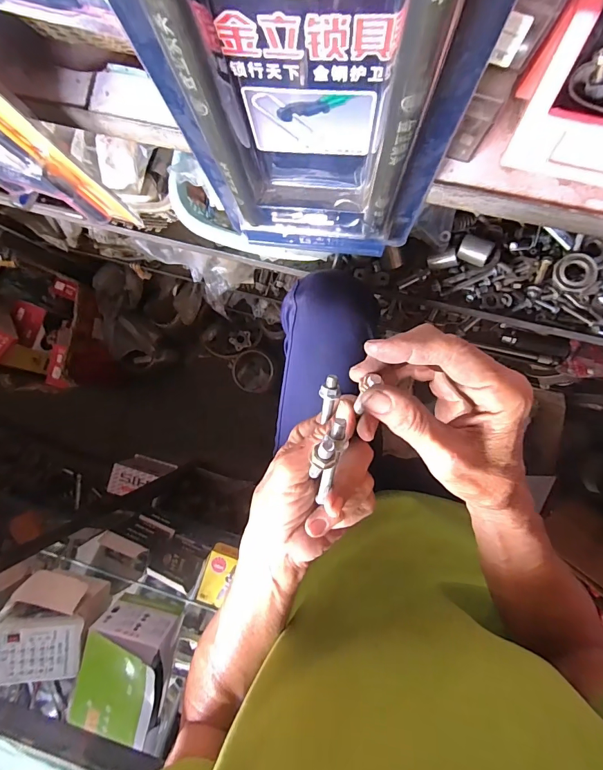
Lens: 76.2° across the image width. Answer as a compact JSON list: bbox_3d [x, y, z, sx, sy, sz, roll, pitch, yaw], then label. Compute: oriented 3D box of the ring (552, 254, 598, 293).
[{"bbox_3d":[0.329,-0.136,0.463,0.045,0.010,0.048,3,89,4],"label":"ring"}]

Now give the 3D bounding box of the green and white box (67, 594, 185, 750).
[{"bbox_3d":[-0.243,0.402,0.553,0.123,0.106,0.134,12,90,4],"label":"green and white box"}]

